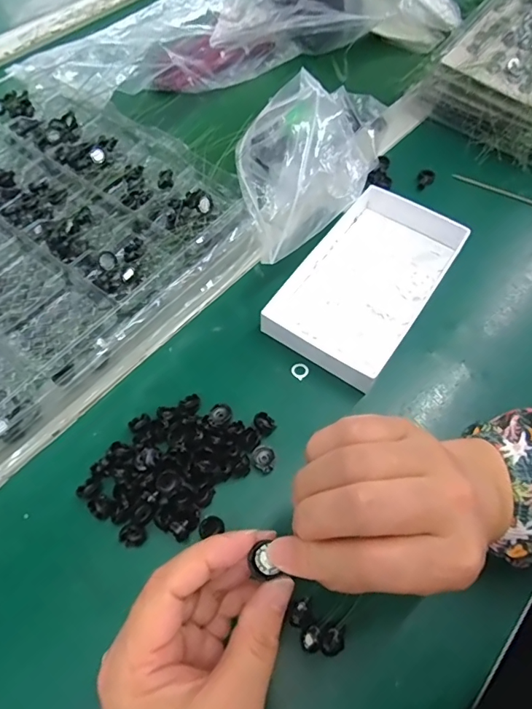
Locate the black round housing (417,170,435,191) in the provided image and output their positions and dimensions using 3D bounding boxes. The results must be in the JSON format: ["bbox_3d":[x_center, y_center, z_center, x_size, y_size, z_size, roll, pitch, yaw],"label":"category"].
[{"bbox_3d":[0.156,-0.173,0.454,0.016,0.004,0.024,33,66,16],"label":"black round housing"}]

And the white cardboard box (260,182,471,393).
[{"bbox_3d":[0.081,-0.065,0.384,0.104,0.027,0.178,32,66,16],"label":"white cardboard box"}]

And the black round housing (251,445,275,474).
[{"bbox_3d":[-0.001,0.072,0.320,0.017,0.007,0.016,0,62,0],"label":"black round housing"}]

